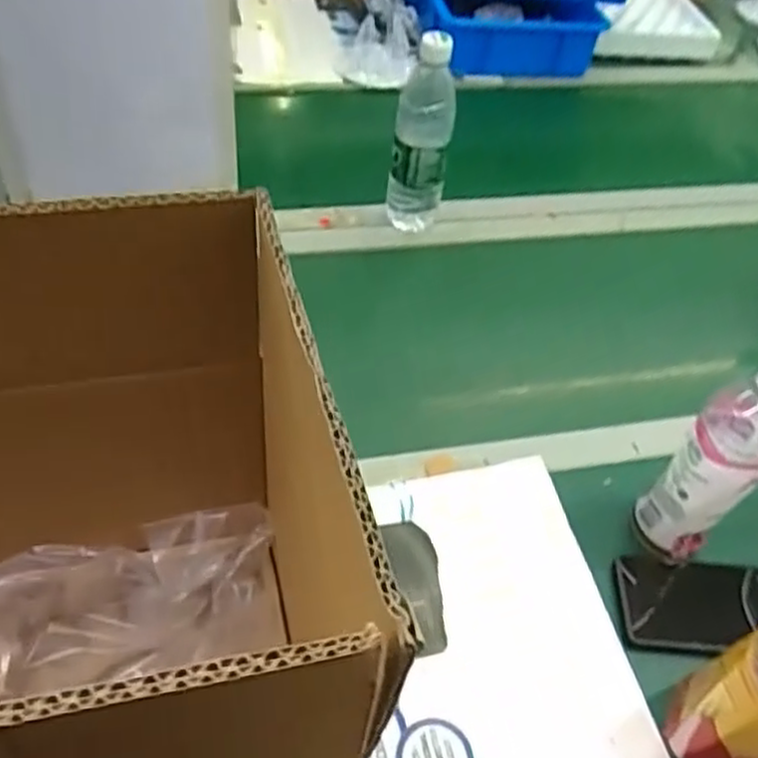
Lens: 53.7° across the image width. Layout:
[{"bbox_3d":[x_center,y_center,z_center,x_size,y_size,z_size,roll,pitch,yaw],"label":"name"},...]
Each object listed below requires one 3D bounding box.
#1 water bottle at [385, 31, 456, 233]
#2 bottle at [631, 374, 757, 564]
[{"bbox_3d":[0.048,-0.267,0.855,0.064,0.238,0.062,9,49,0],"label":"water bottle"},{"bbox_3d":[0.271,0.068,0.597,0.071,0.215,0.064,25,51,14],"label":"bottle"}]

